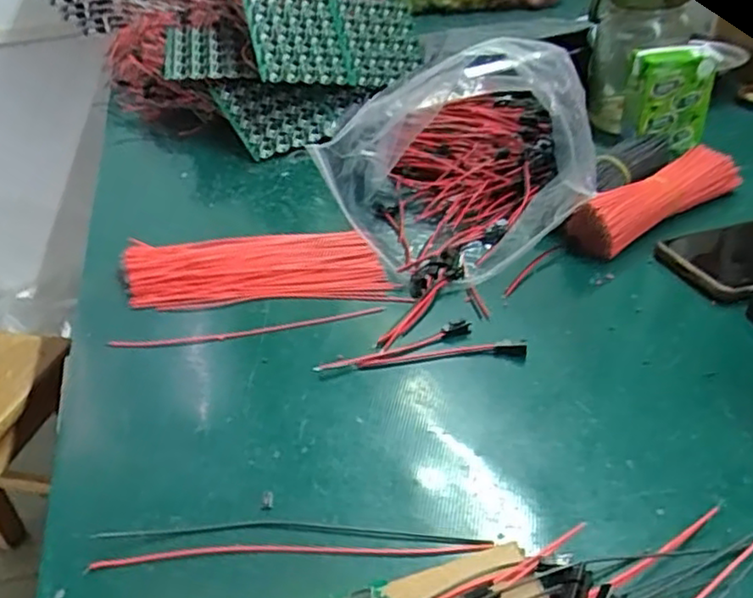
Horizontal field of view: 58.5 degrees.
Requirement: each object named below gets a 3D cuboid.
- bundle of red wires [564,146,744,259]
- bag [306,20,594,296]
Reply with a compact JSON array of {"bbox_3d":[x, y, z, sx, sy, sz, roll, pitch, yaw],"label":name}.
[{"bbox_3d":[0.218,-0.078,0.524,0.181,0.042,0.035,-23,39,-30],"label":"bundle of red wires"},{"bbox_3d":[0.056,-0.122,0.528,0.173,0.128,0.239,1,33,2],"label":"bag"}]

